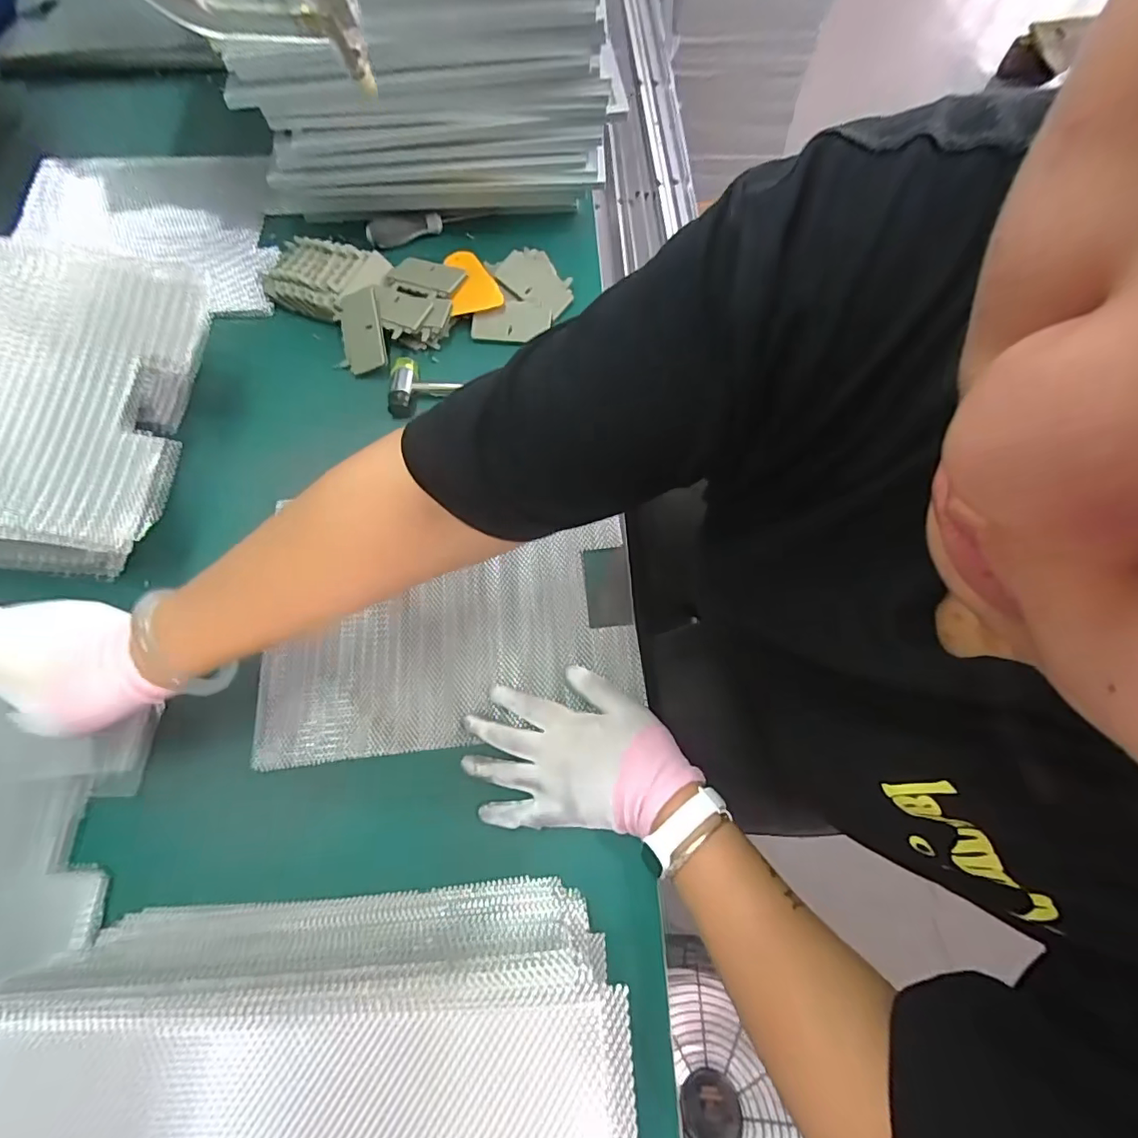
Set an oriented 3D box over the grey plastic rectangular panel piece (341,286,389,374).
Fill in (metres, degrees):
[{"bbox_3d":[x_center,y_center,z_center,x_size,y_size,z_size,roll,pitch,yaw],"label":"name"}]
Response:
[{"bbox_3d":[-0.224,-0.257,0.568,0.051,0.007,0.089,-12,90,22],"label":"grey plastic rectangular panel piece"}]

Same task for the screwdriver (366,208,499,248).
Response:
[{"bbox_3d":[-0.164,-0.411,0.627,0.152,0.024,0.023,-9,70,-2],"label":"screwdriver"}]

